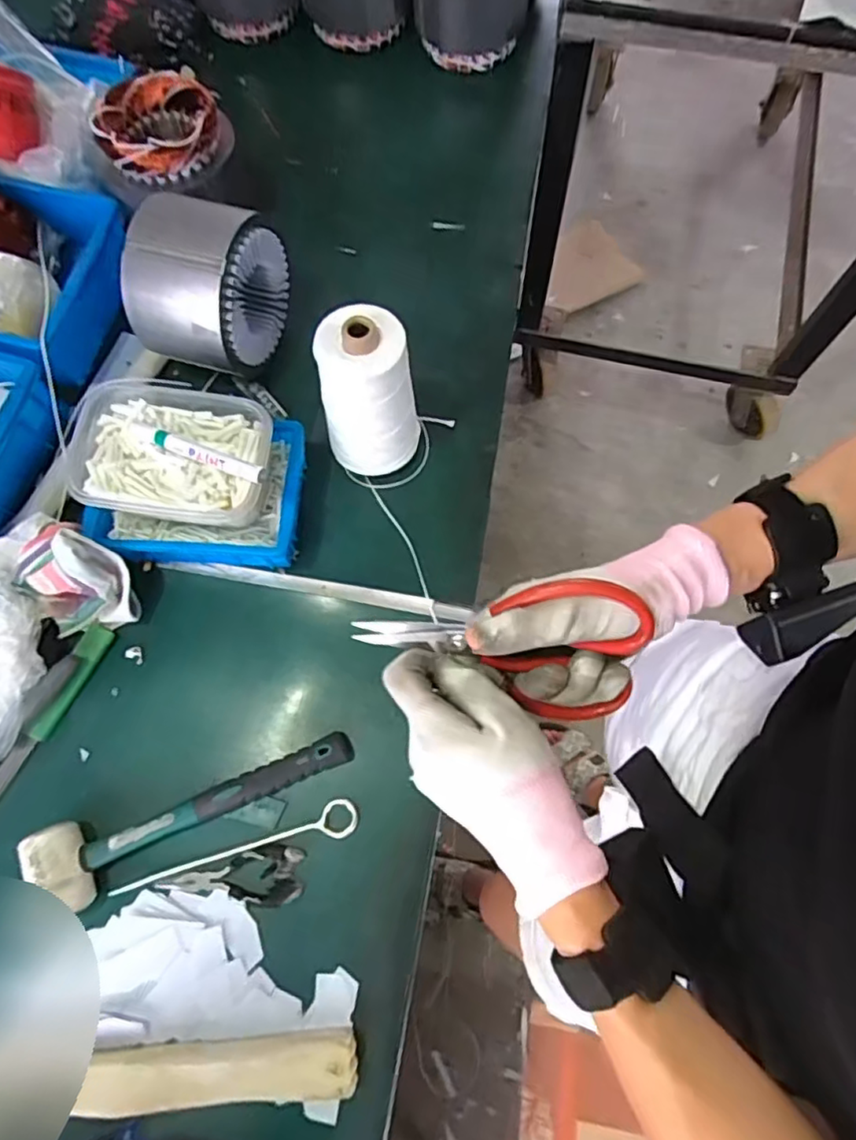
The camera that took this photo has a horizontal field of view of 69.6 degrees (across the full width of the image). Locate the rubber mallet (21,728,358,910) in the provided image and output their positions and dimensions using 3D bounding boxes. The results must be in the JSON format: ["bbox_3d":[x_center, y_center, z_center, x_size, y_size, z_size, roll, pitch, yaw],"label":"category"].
[{"bbox_3d":[-0.209,0.212,0.546,0.291,0.044,0.073,-24,73,-6],"label":"rubber mallet"}]

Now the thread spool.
[{"bbox_3d":[-0.057,-0.161,0.588,0.091,0.167,0.079,-8,72,-1],"label":"thread spool"}]

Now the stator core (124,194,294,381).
[{"bbox_3d":[-0.223,-0.287,0.627,0.110,0.146,0.144,18,73,7],"label":"stator core"}]

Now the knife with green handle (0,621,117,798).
[{"bbox_3d":[-0.376,0.164,0.575,0.029,0.017,0.250,25,75,9],"label":"knife with green handle"}]

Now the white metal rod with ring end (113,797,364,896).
[{"bbox_3d":[-0.167,0.256,0.545,0.217,0.004,0.032,-20,75,-7],"label":"white metal rod with ring end"}]

